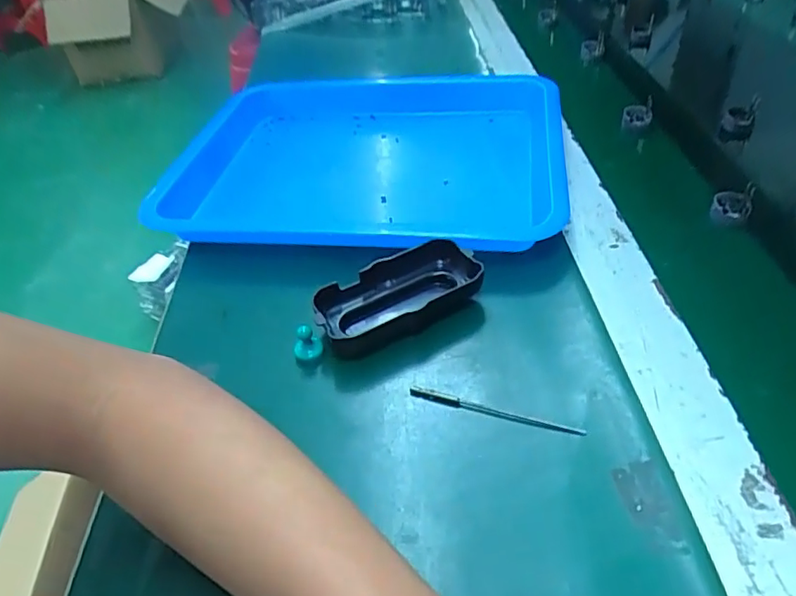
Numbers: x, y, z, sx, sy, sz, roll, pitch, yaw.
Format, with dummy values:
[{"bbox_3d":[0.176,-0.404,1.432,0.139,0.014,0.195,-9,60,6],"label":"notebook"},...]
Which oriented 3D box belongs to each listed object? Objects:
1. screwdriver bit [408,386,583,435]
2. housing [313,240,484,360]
[{"bbox_3d":[0.053,0.064,0.316,0.098,0.004,0.007,12,46,19],"label":"screwdriver bit"},{"bbox_3d":[0.000,0.000,0.376,0.108,0.029,0.057,-22,45,-17],"label":"housing"}]

